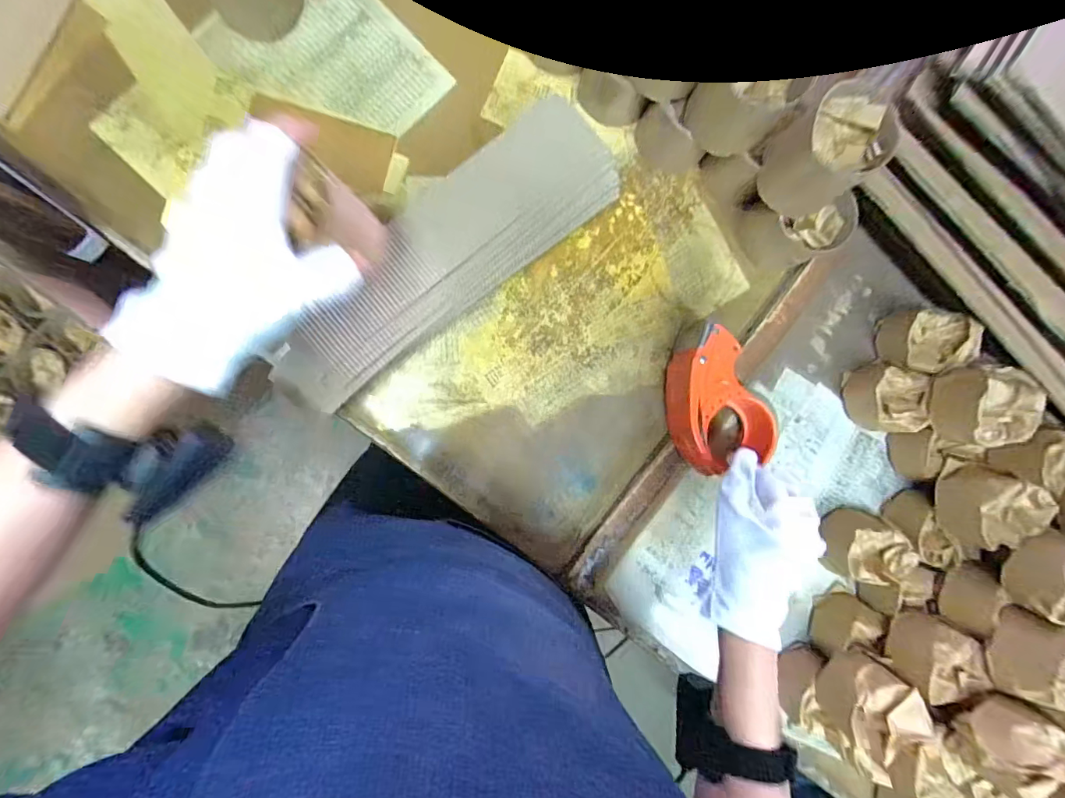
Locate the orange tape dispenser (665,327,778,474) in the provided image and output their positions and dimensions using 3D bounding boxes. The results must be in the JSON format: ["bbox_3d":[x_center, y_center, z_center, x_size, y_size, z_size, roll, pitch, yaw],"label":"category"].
[{"bbox_3d":[0.190,0.001,0.480,0.097,0.060,0.146,-19,92,-6],"label":"orange tape dispenser"}]

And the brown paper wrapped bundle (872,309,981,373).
[{"bbox_3d":[0.439,-0.064,0.512,0.069,0.058,0.071,2,90,-6],"label":"brown paper wrapped bundle"}]

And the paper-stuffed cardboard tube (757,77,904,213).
[{"bbox_3d":[0.261,-0.220,0.412,0.080,0.078,0.076,0,92,-6],"label":"paper-stuffed cardboard tube"}]

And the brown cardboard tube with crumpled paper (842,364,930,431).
[{"bbox_3d":[0.390,-0.002,0.507,0.064,0.053,0.074,4,90,-6],"label":"brown cardboard tube with crumpled paper"}]

